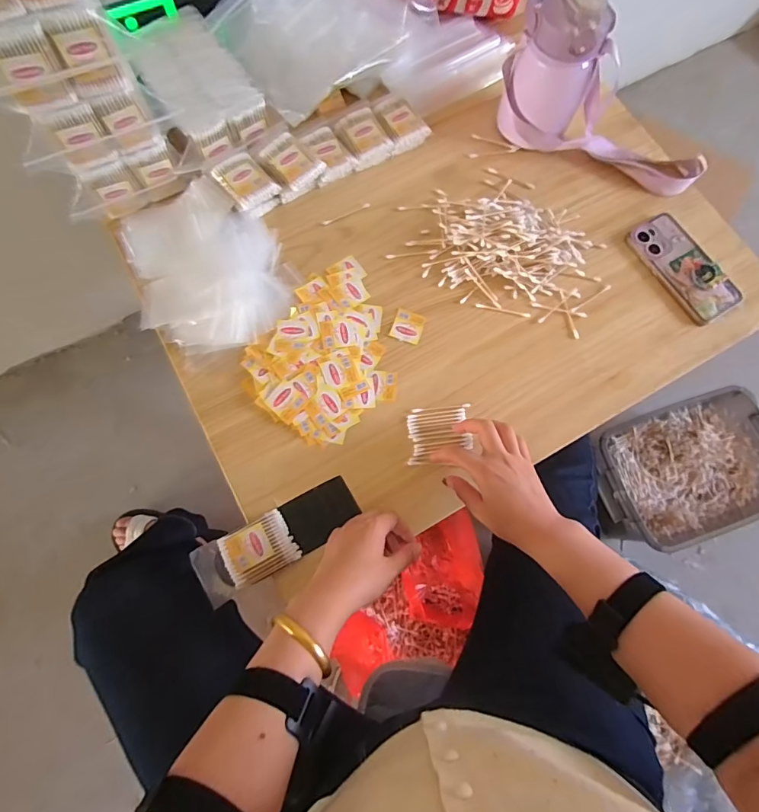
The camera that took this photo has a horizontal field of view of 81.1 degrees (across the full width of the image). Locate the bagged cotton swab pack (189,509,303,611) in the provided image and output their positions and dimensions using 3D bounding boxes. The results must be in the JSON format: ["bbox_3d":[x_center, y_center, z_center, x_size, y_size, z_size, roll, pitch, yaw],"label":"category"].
[{"bbox_3d":[-0.149,0.167,0.493,0.106,0.020,0.063,-29,78,-9],"label":"bagged cotton swab pack"}]

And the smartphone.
[{"bbox_3d":[0.410,-0.189,0.597,0.077,0.017,0.158,-27,78,-8],"label":"smartphone"}]

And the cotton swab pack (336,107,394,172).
[{"bbox_3d":[-0.025,-0.380,0.631,0.060,0.036,0.082,-28,78,-8],"label":"cotton swab pack"}]

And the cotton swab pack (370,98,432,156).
[{"bbox_3d":[0.030,-0.404,0.639,0.062,0.032,0.070,-28,78,-8],"label":"cotton swab pack"}]

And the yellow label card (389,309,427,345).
[{"bbox_3d":[0.037,-0.105,0.578,0.038,0.004,0.042,21,76,3],"label":"yellow label card"}]

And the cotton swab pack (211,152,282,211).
[{"bbox_3d":[-0.175,-0.294,0.579,0.054,0.015,0.076,-43,80,-12],"label":"cotton swab pack"}]

